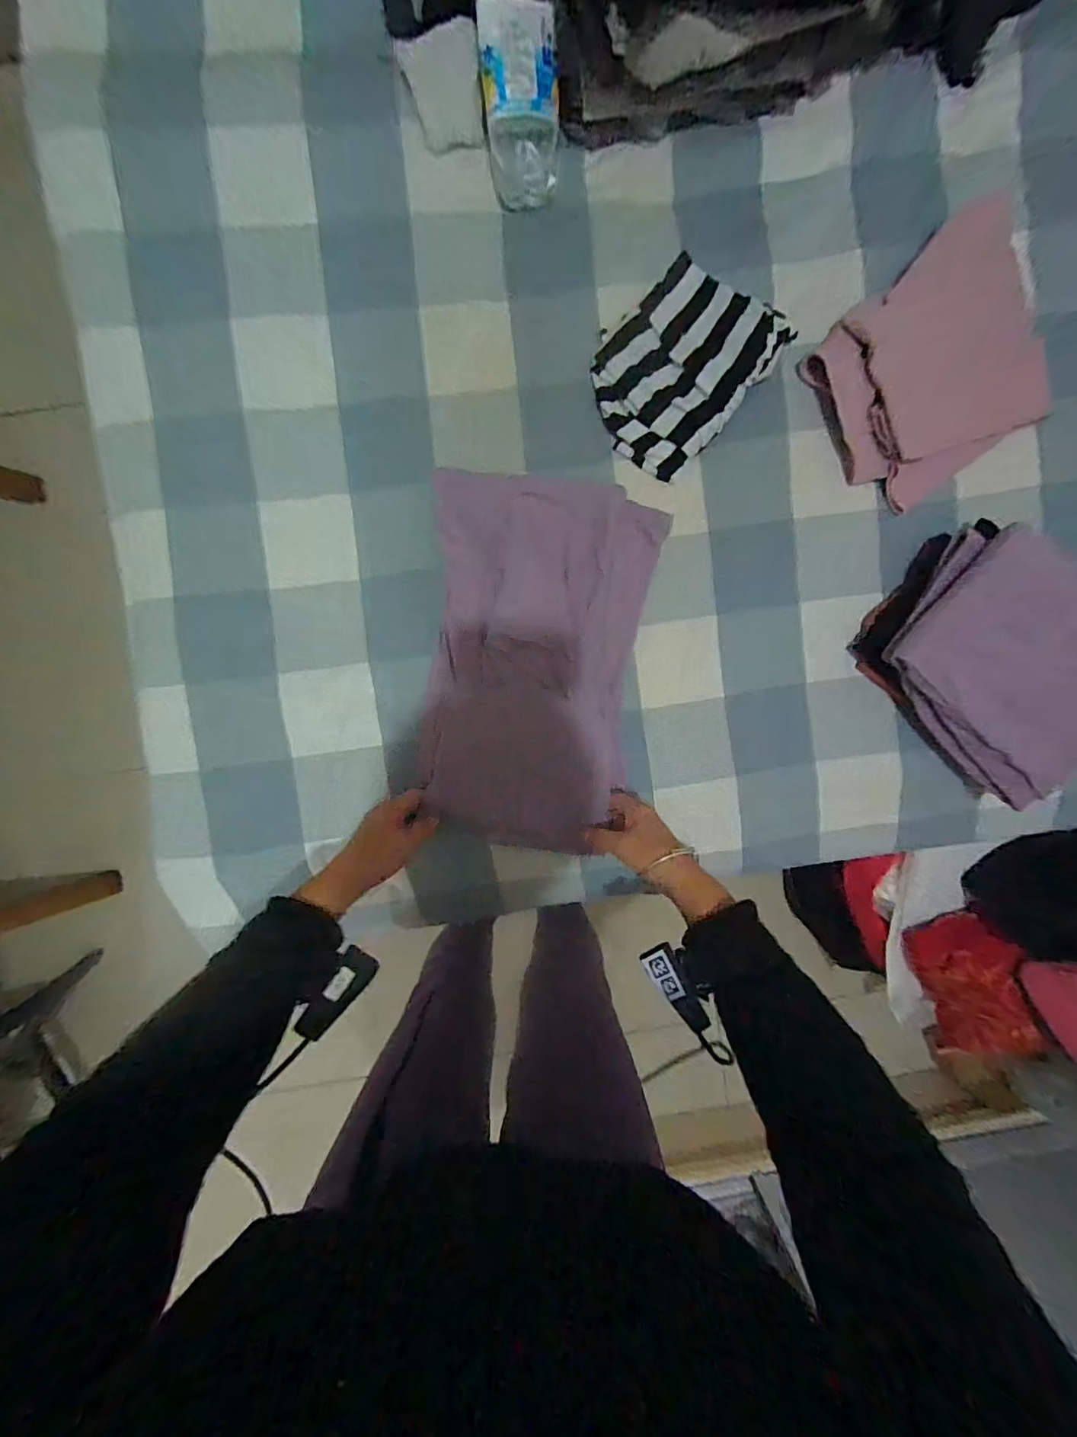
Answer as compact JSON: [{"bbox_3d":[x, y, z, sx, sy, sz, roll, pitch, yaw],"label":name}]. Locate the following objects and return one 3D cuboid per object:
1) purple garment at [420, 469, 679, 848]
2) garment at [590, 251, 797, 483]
[{"bbox_3d":[-0.001,-0.056,0.539,0.233,0.043,0.390,5,92,-2],"label":"purple garment"},{"bbox_3d":[0.156,-0.390,0.534,0.159,0.041,0.196,40,91,-3],"label":"garment"}]

